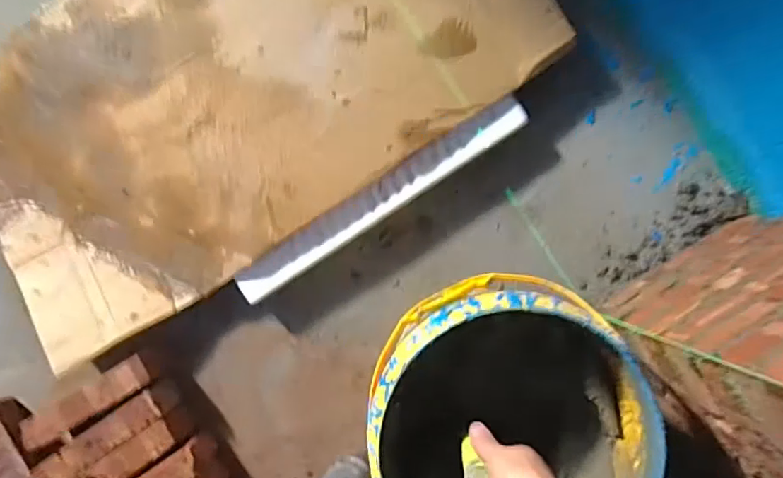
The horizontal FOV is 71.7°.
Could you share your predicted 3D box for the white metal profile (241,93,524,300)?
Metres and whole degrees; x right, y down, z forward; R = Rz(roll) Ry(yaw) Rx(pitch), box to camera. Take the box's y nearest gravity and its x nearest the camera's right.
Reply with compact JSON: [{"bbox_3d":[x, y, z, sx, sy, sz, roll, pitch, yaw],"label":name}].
[{"bbox_3d":[-0.017,-0.065,0.869,0.528,0.024,0.053,-34,90,0],"label":"white metal profile"}]

